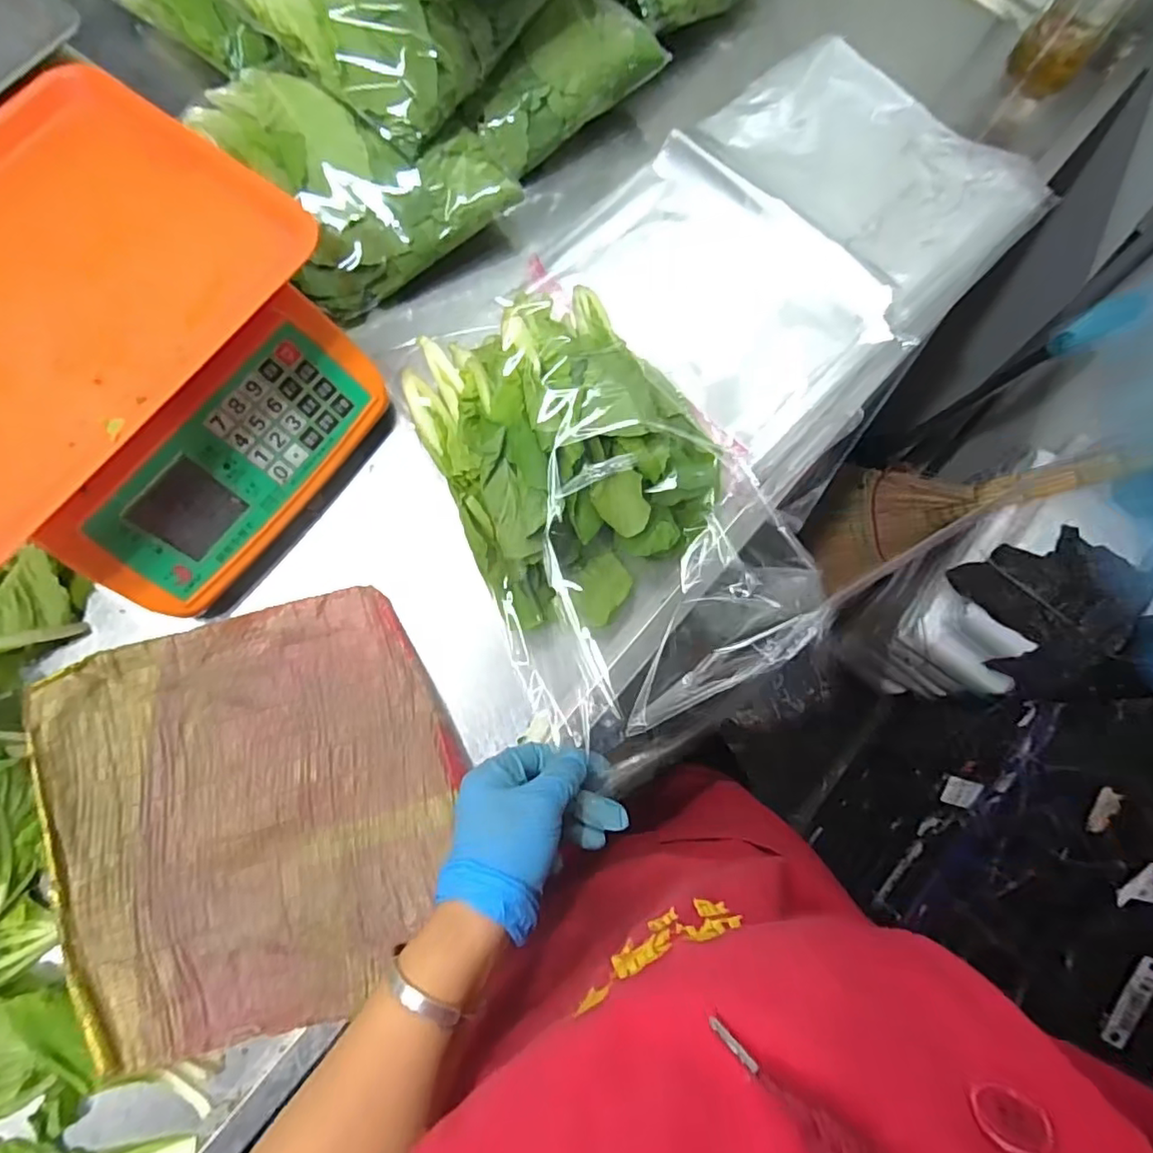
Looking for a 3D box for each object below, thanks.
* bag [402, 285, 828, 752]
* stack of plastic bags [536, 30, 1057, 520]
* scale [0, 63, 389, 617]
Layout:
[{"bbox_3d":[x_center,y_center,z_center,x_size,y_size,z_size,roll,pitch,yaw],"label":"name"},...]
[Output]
[{"bbox_3d":[0.021,-0.061,0.423,0.209,0.095,0.299,-20,79,-5],"label":"bag"},{"bbox_3d":[0.187,-0.302,0.528,0.298,0.042,0.392,42,80,7],"label":"stack of plastic bags"},{"bbox_3d":[-0.322,-0.147,0.416,0.289,0.120,0.286,36,79,6],"label":"scale"}]

